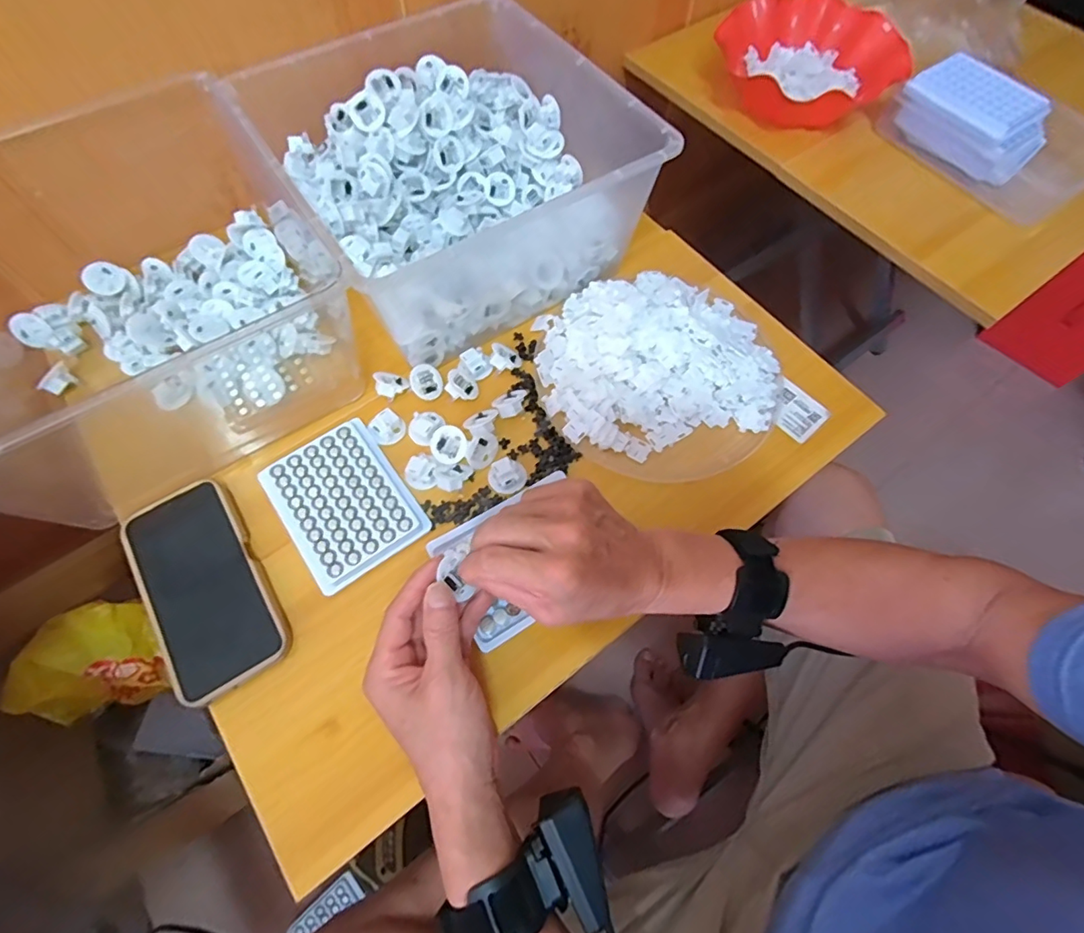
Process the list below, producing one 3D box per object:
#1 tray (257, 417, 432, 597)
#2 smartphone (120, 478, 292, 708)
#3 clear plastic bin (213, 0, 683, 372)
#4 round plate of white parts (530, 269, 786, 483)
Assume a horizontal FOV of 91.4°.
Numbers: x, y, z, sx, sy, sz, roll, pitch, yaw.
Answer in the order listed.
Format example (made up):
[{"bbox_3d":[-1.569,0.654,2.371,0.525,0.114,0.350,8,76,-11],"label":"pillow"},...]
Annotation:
[{"bbox_3d":[-0.166,0.029,0.446,0.098,0.012,0.126,-34,70,-16],"label":"tray"},{"bbox_3d":[-0.264,0.092,0.414,0.082,0.014,0.166,-30,69,-14],"label":"smartphone"},{"bbox_3d":[-0.090,-0.282,0.521,0.298,0.137,0.308,-35,70,-16],"label":"clear plastic bin"},{"bbox_3d":[0.112,-0.094,0.497,0.224,0.046,0.210,0,65,-1],"label":"round plate of white parts"}]

